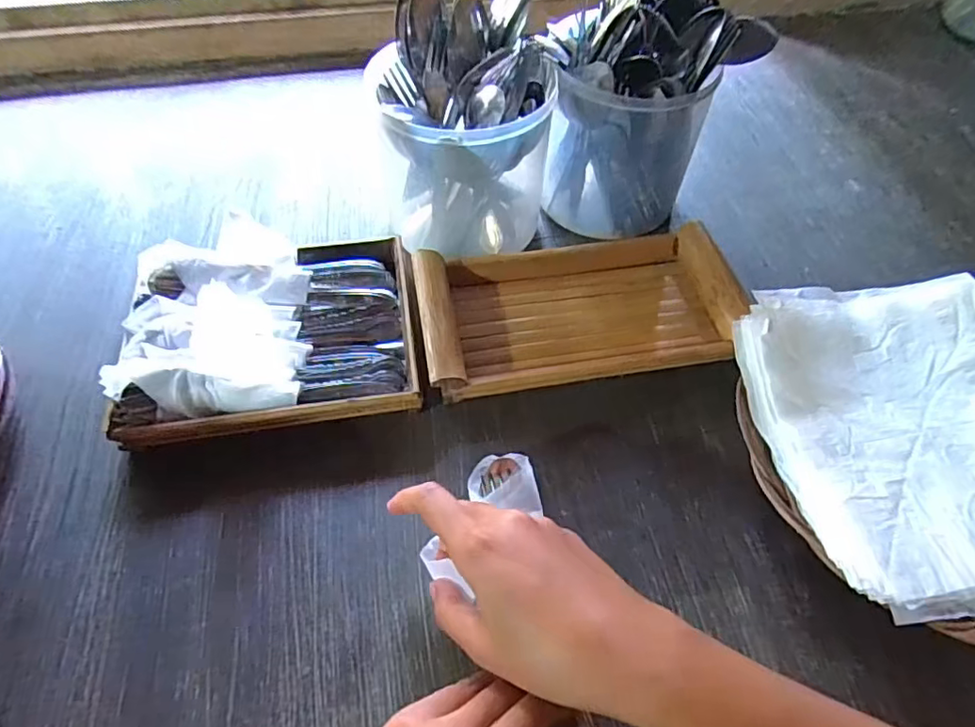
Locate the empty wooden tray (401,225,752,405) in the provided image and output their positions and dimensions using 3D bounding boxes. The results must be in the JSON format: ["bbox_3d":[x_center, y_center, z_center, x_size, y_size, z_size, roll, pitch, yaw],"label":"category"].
[{"bbox_3d":[0.071,-0.047,0.453,0.243,0.042,0.131,-8,55,-7],"label":"empty wooden tray"}]

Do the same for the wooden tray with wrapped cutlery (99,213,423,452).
[{"bbox_3d":[-0.154,-0.028,0.424,0.198,0.059,0.162,-7,55,-6],"label":"wooden tray with wrapped cutlery"}]

